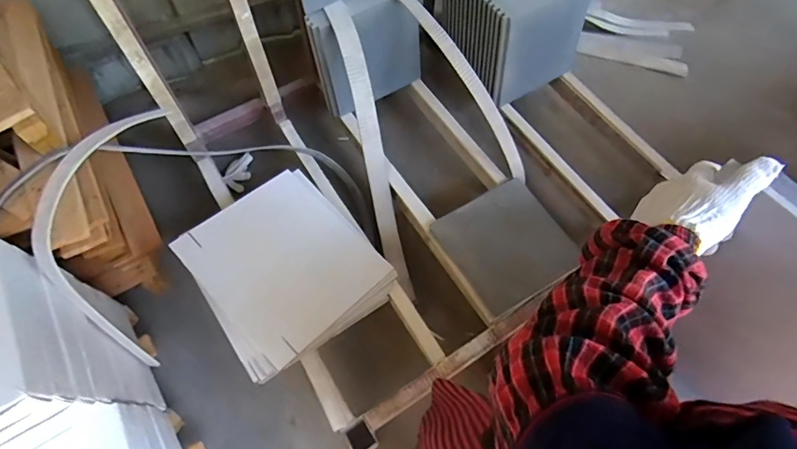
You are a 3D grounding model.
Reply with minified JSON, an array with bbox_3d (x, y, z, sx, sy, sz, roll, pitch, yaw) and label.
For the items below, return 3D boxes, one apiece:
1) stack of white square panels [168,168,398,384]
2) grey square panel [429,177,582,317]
[{"bbox_3d":[-0.286,0.090,1.124,0.411,0.077,0.453,-34,79,-23],"label":"stack of white square panels"},{"bbox_3d":[0.294,0.044,1.213,0.306,0.020,0.292,-33,78,-16],"label":"grey square panel"}]

